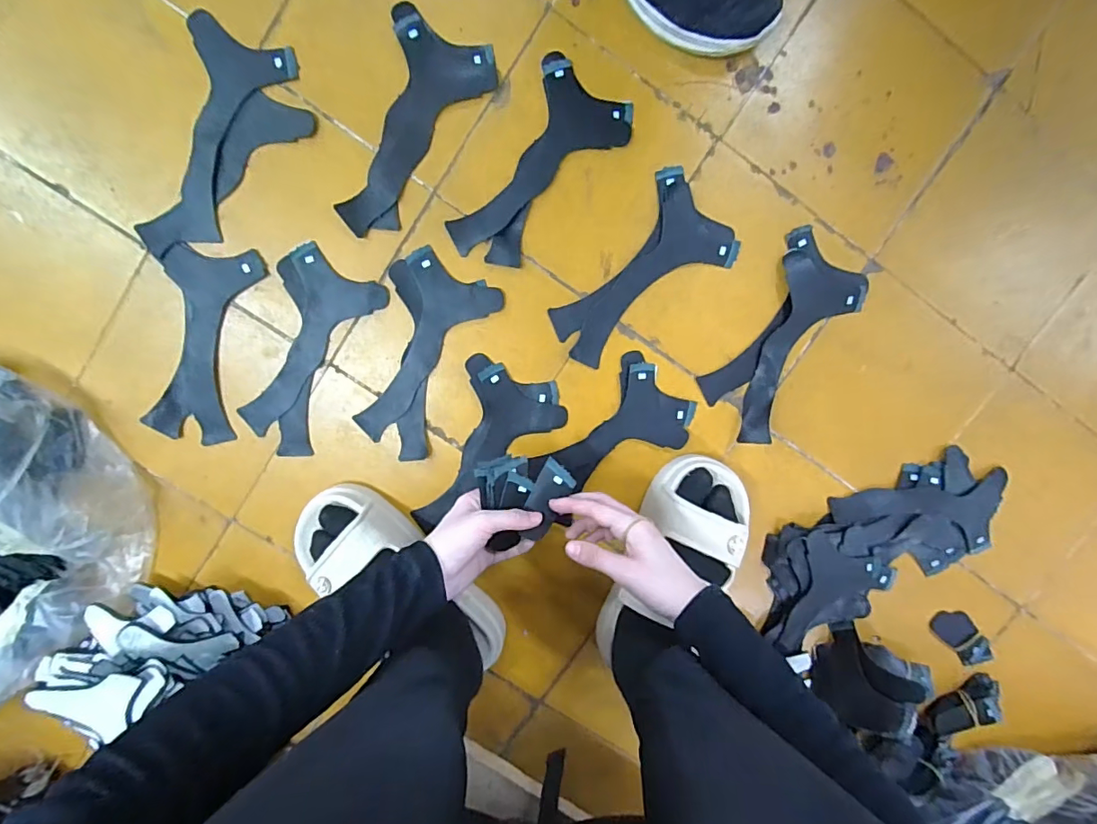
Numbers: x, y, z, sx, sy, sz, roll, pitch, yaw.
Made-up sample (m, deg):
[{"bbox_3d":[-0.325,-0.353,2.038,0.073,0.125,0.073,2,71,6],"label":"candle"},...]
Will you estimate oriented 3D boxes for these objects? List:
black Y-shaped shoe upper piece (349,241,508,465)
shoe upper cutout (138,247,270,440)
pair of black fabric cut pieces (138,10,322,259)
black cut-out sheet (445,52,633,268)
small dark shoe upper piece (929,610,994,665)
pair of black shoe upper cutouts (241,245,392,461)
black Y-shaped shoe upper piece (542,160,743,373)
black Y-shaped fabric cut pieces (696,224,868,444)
[{"bbox_3d":[-0.137,-0.058,0.524,0.105,0.006,0.197,27,97,-7],"label":"black Y-shaped shoe upper piece"},{"bbox_3d":[-0.344,-0.066,0.507,0.085,0.008,0.193,12,99,-4],"label":"shoe upper cutout"},{"bbox_3d":[-0.307,-0.243,0.484,0.121,0.010,0.215,24,98,-6],"label":"pair of black fabric cut pieces"},{"bbox_3d":[-0.008,-0.231,0.497,0.098,0.004,0.198,32,97,-7],"label":"black cut-out sheet"},{"bbox_3d":[0.484,0.264,0.596,0.041,0.015,0.080,-42,99,5],"label":"small dark shoe upper piece"},{"bbox_3d":[-0.245,-0.056,0.516,0.098,0.006,0.200,24,98,-6],"label":"pair of black shoe upper cutouts"},{"bbox_3d":[0.089,-0.138,0.516,0.195,0.004,0.104,-43,99,5],"label":"black Y-shaped shoe upper piece"},{"bbox_3d":[0.237,-0.076,0.520,0.098,0.025,0.202,35,96,-8],"label":"black Y-shaped fabric cut pieces"}]

